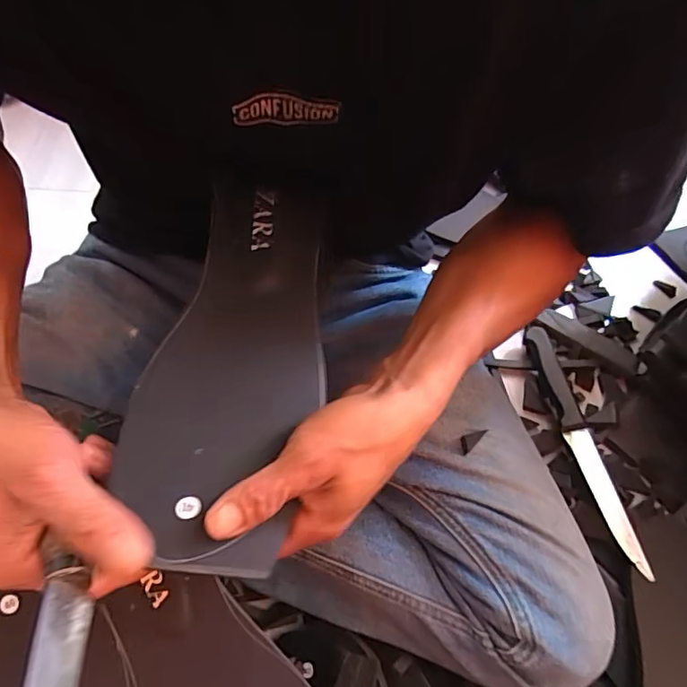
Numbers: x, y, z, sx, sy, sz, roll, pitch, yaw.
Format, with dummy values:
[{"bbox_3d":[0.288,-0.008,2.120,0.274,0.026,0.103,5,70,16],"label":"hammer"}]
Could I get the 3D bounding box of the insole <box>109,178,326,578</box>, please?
[{"bbox_3d":[-0.058,0.004,0.293,0.091,0.005,0.228,16,65,-9],"label":"insole"}]

